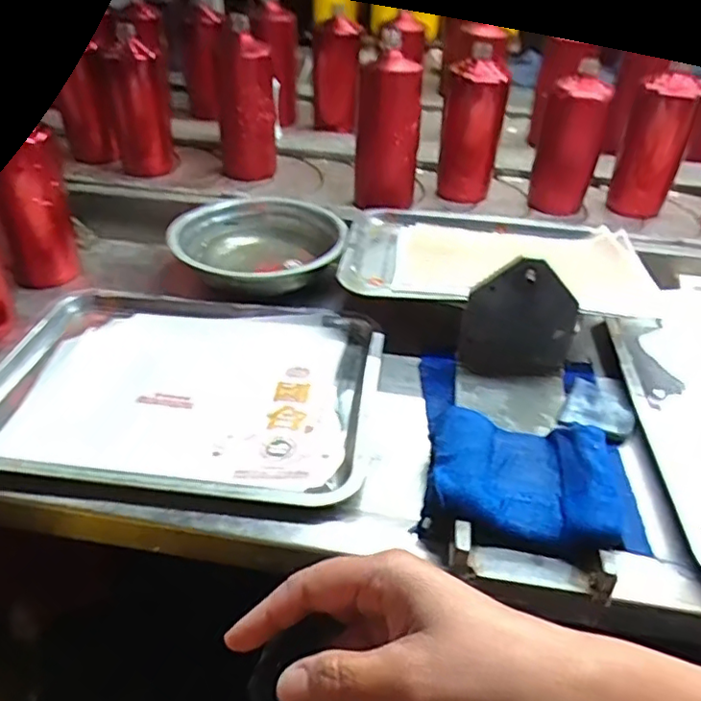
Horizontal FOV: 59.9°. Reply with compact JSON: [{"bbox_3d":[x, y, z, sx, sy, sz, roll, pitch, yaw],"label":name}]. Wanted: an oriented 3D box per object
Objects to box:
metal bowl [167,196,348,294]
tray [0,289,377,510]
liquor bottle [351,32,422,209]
[{"bbox_3d":[-0.106,-0.135,0.722,0.191,0.048,0.184,2,45,-2],"label":"metal bowl"},{"bbox_3d":[-0.154,0.024,0.541,0.339,0.027,0.255,7,45,2],"label":"tray"},{"bbox_3d":[0.048,-0.289,0.806,0.081,0.198,0.092,3,45,-2],"label":"liquor bottle"}]

